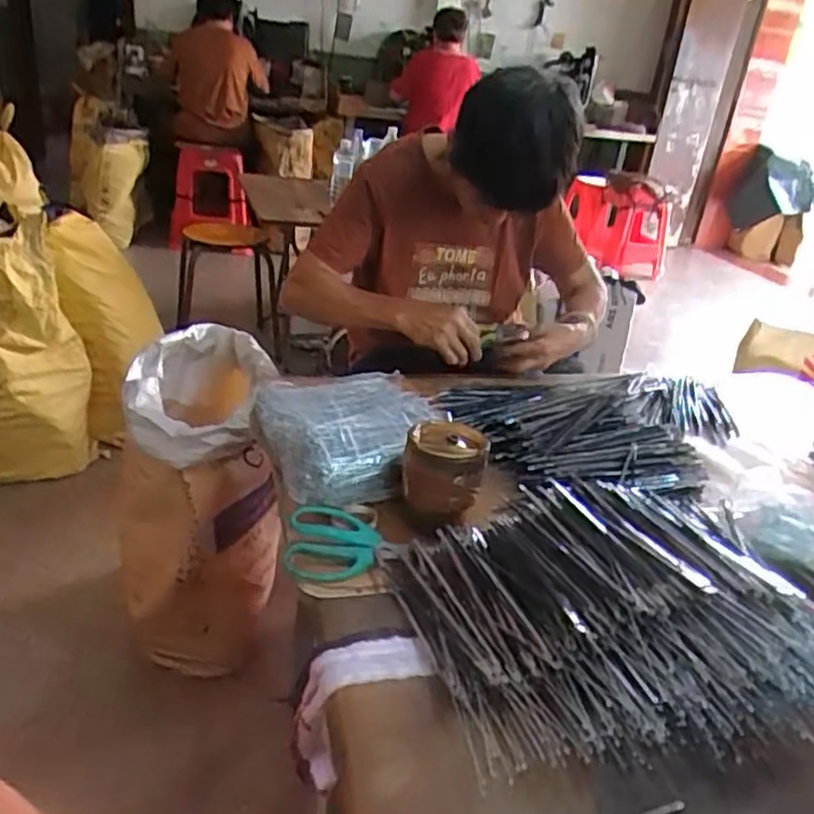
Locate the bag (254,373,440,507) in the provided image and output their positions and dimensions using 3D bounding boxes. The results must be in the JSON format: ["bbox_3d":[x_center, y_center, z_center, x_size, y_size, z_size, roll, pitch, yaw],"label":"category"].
[{"bbox_3d":[-0.064,0.036,0.851,0.216,0.073,0.215,-5,30,-22],"label":"bag"}]

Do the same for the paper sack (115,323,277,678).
[{"bbox_3d":[-0.389,0.149,1.334,0.259,0.495,0.419,-1,28,-16],"label":"paper sack"}]

